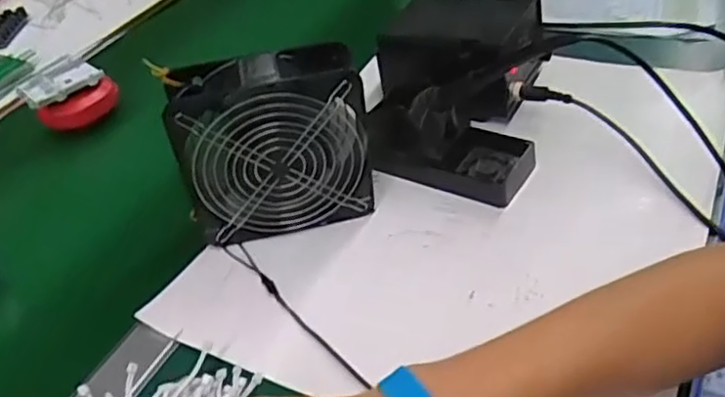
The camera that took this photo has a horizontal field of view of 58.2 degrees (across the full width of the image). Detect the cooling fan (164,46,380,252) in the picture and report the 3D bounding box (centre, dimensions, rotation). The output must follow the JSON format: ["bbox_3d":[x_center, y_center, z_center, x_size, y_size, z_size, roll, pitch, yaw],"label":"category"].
[{"bbox_3d":[-0.073,-0.043,0.551,0.156,0.151,0.060,-15,42,-3],"label":"cooling fan"}]

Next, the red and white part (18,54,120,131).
[{"bbox_3d":[-0.343,-0.122,0.774,0.100,0.064,0.067,-29,44,-17],"label":"red and white part"}]

